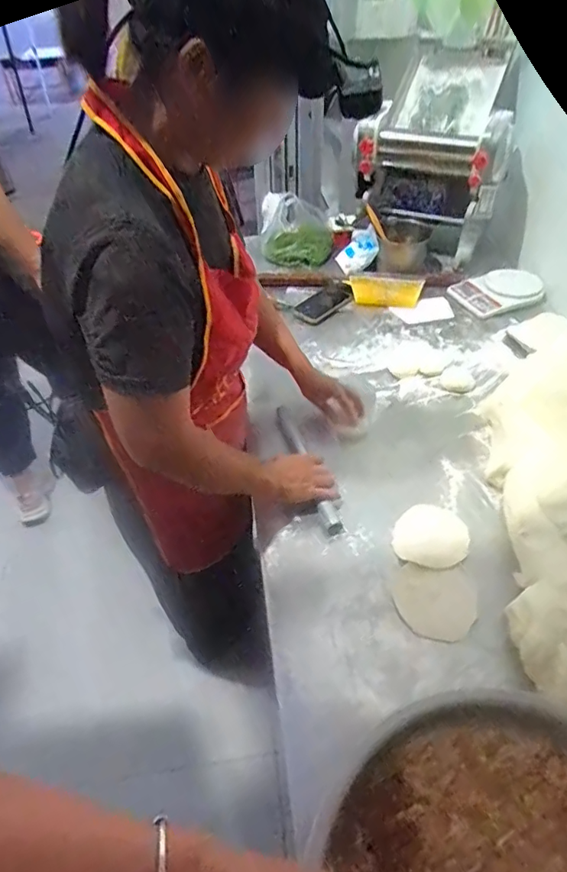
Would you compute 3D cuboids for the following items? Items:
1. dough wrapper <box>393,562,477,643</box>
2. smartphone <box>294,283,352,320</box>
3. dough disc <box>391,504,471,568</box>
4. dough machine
[{"bbox_3d":[0.219,0.238,0.738,0.115,0.006,0.110,4,46,6],"label":"dough wrapper"},{"bbox_3d":[0.104,-0.338,1.282,0.160,0.010,0.066,-33,63,-22],"label":"smartphone"},{"bbox_3d":[0.235,0.157,0.813,0.112,0.009,0.116,-1,45,1],"label":"dough disc"},{"bbox_3d":[0.400,-0.713,1.305,0.315,0.386,0.337,16,48,17],"label":"dough machine"}]

